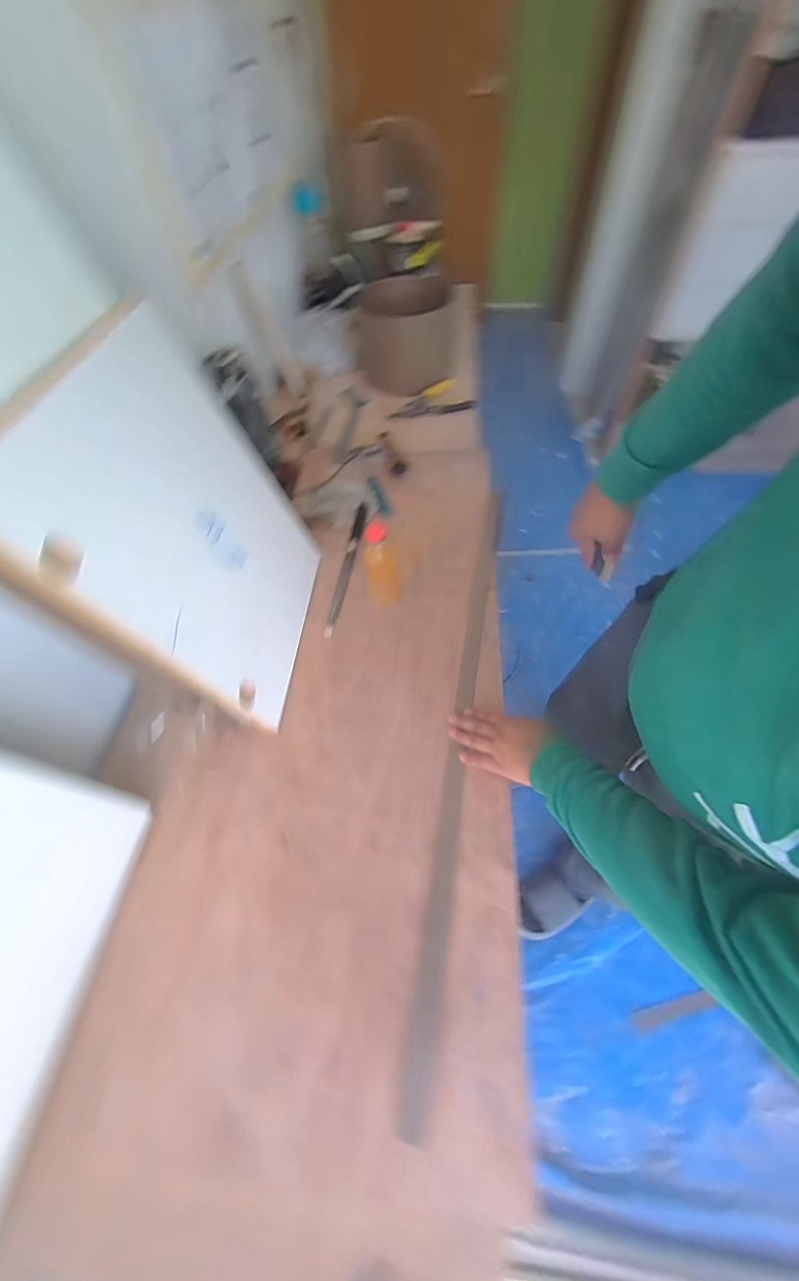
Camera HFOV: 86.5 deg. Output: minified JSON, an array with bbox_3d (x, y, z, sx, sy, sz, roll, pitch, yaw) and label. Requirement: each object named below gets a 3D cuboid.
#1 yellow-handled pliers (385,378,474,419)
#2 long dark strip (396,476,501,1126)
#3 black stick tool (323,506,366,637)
[{"bbox_3d":[0.079,-0.661,1.157,0.221,0.031,0.106,-9,57,-4],"label":"yellow-handled pliers"},{"bbox_3d":[0.109,0.101,0.687,0.033,0.017,0.959,9,58,8],"label":"long dark strip"},{"bbox_3d":[-0.105,-0.151,0.853,0.022,0.023,0.329,6,57,6],"label":"black stick tool"}]

